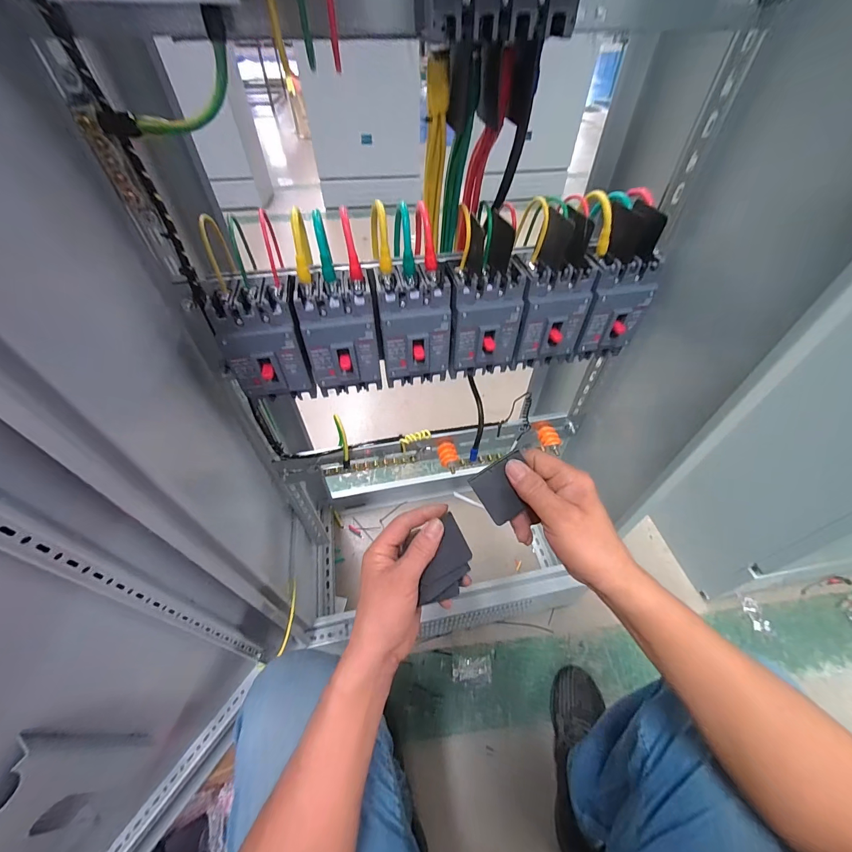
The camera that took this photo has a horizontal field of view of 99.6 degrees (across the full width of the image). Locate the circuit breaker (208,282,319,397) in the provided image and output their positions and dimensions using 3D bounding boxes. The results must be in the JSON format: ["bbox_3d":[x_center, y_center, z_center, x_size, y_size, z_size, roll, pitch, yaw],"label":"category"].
[{"bbox_3d":[-0.177,-0.089,0.393,0.078,0.109,0.067,-15,51,-13],"label":"circuit breaker"}]

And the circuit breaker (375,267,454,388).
[{"bbox_3d":[-0.013,-0.110,0.415,0.081,0.118,0.064,-10,50,-9],"label":"circuit breaker"}]

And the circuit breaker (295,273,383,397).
[{"bbox_3d":[-0.094,-0.094,0.405,0.078,0.119,0.062,-10,51,-10],"label":"circuit breaker"}]

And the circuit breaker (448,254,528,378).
[{"bbox_3d":[0.066,-0.122,0.425,0.081,0.116,0.064,-6,50,-6],"label":"circuit breaker"}]

